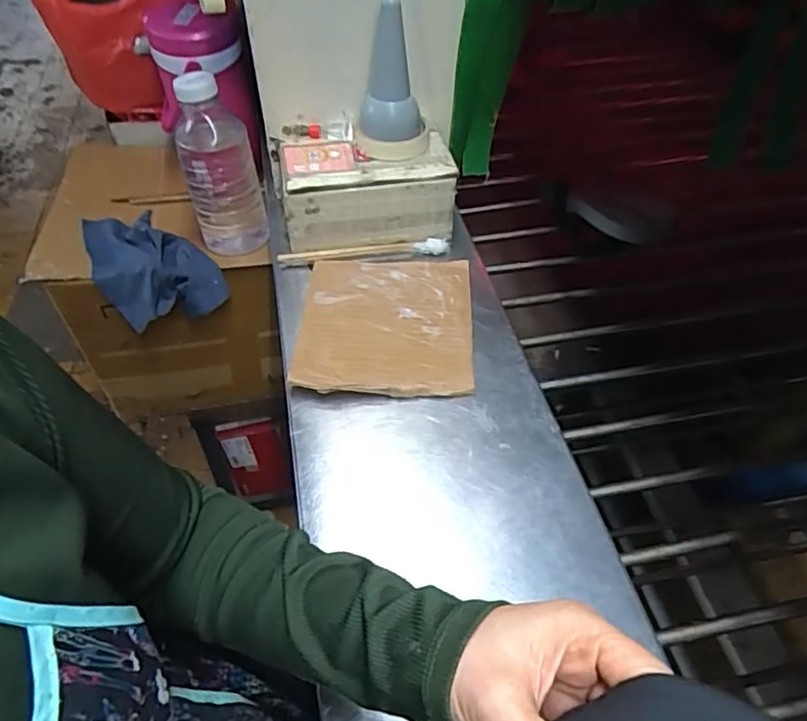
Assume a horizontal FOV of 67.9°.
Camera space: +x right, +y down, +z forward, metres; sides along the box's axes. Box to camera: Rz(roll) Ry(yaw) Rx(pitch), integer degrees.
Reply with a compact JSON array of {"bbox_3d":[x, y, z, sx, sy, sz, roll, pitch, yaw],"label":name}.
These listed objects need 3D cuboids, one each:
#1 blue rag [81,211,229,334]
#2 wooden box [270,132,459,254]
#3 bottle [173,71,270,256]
[{"bbox_3d":[-0.356,-0.127,0.816,0.238,0.074,0.121,35,56,28],"label":"blue rag"},{"bbox_3d":[-0.046,-0.198,0.693,0.200,0.084,0.119,-3,48,-3],"label":"wooden box"},{"bbox_3d":[-0.230,-0.233,0.762,0.085,0.230,0.063,-8,48,-7],"label":"bottle"}]

